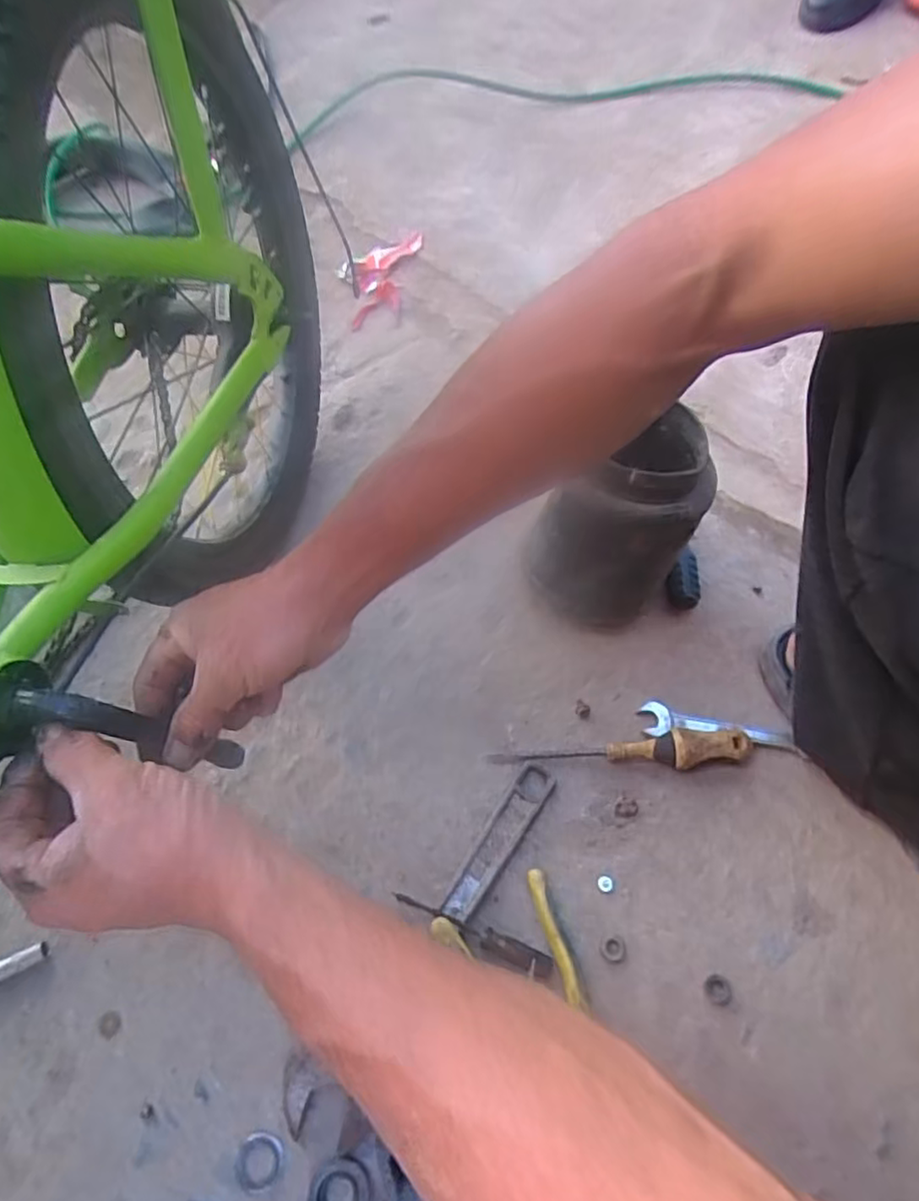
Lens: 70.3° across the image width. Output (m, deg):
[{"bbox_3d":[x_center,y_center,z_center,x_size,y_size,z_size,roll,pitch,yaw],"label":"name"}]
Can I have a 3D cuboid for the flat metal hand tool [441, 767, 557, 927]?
[{"bbox_3d":[0.034,0.191,0.519,0.028,0.010,0.136,29,61,16],"label":"flat metal hand tool"}]

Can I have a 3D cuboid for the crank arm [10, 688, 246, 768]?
[{"bbox_3d":[-0.171,0.075,0.359,0.028,0.142,0.019,-27,59,9],"label":"crank arm"}]

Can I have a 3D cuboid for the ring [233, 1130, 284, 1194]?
[{"bbox_3d":[-0.128,0.357,0.414,0.029,0.004,0.030,6,57,3],"label":"ring"}]

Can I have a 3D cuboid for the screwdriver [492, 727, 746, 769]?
[{"bbox_3d":[0.133,0.125,0.545,0.209,0.034,0.028,0,57,-1],"label":"screwdriver"}]

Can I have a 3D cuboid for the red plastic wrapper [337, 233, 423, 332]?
[{"bbox_3d":[-0.106,-0.452,0.926,0.126,0.034,0.169,-8,58,-6],"label":"red plastic wrapper"}]

